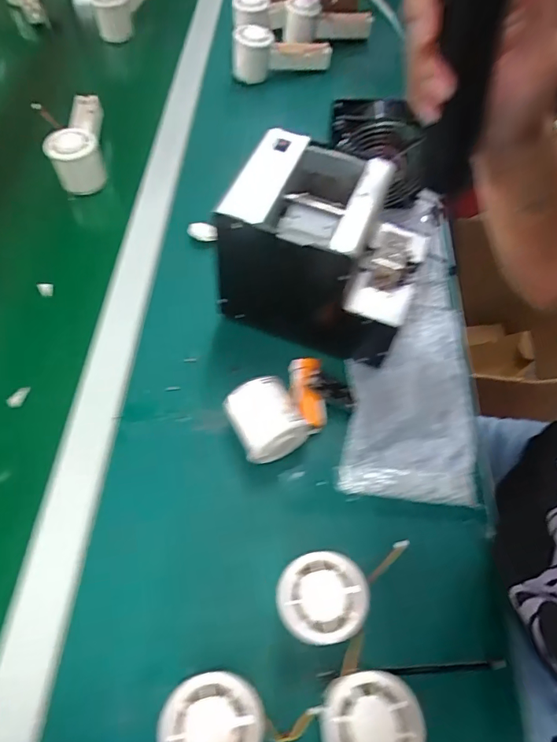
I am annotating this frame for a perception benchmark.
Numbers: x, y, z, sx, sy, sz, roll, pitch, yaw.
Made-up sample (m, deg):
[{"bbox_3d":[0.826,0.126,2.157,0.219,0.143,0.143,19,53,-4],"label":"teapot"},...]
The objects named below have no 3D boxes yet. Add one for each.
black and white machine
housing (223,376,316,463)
[{"bbox_3d":[0.046,-0.112,0.467,0.181,0.156,0.122,18,60,10],"label":"black and white machine"},{"bbox_3d":[-0.011,0.047,0.429,0.058,0.053,0.070,-22,61,-14],"label":"housing"}]

